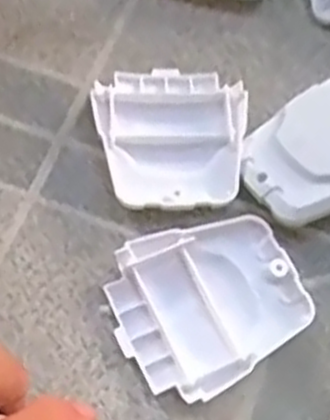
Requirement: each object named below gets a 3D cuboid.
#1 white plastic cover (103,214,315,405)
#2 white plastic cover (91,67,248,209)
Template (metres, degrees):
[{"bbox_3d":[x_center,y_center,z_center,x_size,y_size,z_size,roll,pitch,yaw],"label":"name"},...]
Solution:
[{"bbox_3d":[0.016,0.034,0.289,0.066,0.010,0.059,-22,68,-14],"label":"white plastic cover"},{"bbox_3d":[0.002,-0.029,0.317,0.059,0.010,0.065,1,64,-3],"label":"white plastic cover"}]

